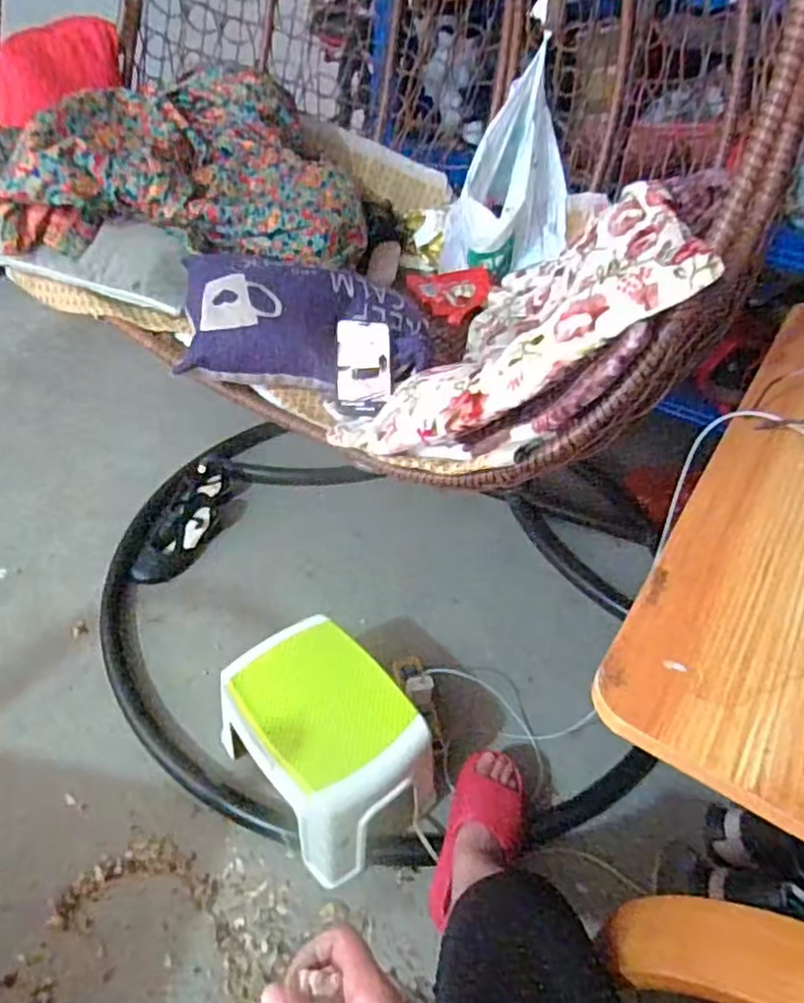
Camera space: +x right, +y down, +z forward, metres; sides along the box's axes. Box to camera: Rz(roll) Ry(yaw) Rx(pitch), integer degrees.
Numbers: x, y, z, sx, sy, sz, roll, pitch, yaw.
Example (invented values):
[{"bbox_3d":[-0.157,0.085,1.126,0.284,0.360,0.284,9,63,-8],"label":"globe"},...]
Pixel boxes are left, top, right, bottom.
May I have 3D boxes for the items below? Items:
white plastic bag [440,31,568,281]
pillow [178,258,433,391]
[{"bbox_3d":[0.210,-0.616,1.256,0.223,0.332,0.215,5,41,0],"label":"white plastic bag"},{"bbox_3d":[-0.136,-0.272,0.966,0.353,0.086,0.242,1,41,-6],"label":"pillow"}]

